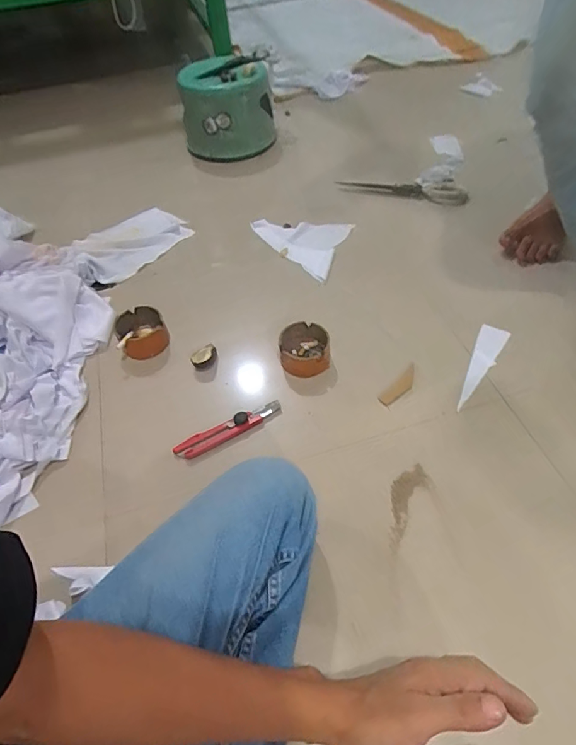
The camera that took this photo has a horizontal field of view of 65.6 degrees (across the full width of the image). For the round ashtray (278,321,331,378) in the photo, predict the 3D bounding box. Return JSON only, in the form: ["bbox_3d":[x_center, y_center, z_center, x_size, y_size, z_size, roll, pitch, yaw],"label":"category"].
[{"bbox_3d":[0.026,-0.037,0.730,0.077,0.042,0.081,-2,51,3],"label":"round ashtray"}]

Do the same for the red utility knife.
[{"bbox_3d":[-0.087,0.084,0.662,0.165,0.013,0.028,-24,53,-14],"label":"red utility knife"}]

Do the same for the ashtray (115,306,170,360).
[{"bbox_3d":[-0.255,-0.068,0.780,0.084,0.052,0.076,-19,52,-11],"label":"ashtray"}]

